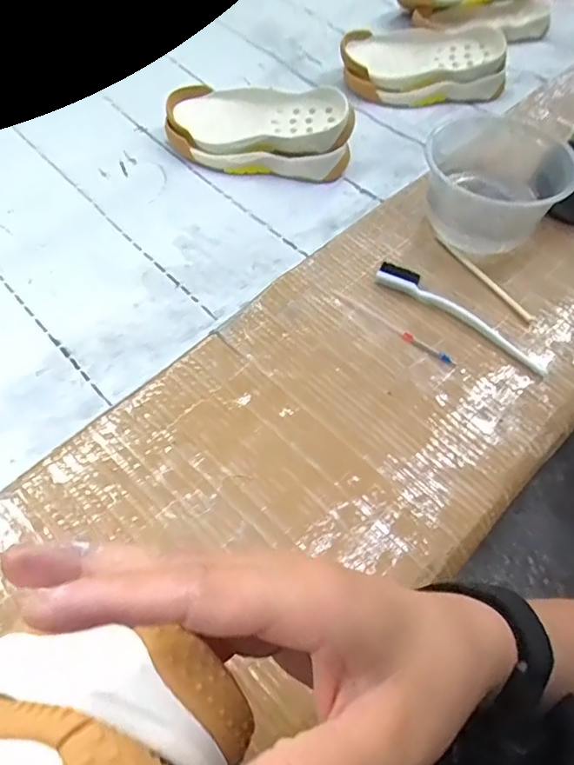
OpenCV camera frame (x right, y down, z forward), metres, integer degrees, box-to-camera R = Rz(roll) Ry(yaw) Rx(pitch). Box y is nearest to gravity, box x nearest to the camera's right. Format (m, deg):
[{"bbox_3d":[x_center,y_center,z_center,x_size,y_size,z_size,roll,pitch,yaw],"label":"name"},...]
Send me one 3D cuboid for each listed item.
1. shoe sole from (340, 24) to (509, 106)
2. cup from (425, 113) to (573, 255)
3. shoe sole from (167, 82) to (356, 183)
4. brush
[{"bbox_3d":[0.185,-0.444,0.745,0.217,0.054,0.110,1,58,-2],"label":"shoe sole"},{"bbox_3d":[0.200,-0.195,0.528,0.129,0.075,0.118,1,58,-2],"label":"cup"},{"bbox_3d":[-0.034,-0.304,0.640,0.215,0.061,0.101,5,58,1],"label":"shoe sole"},{"bbox_3d":[0.155,-0.060,0.479,0.168,0.013,0.027,36,63,18],"label":"brush"}]

